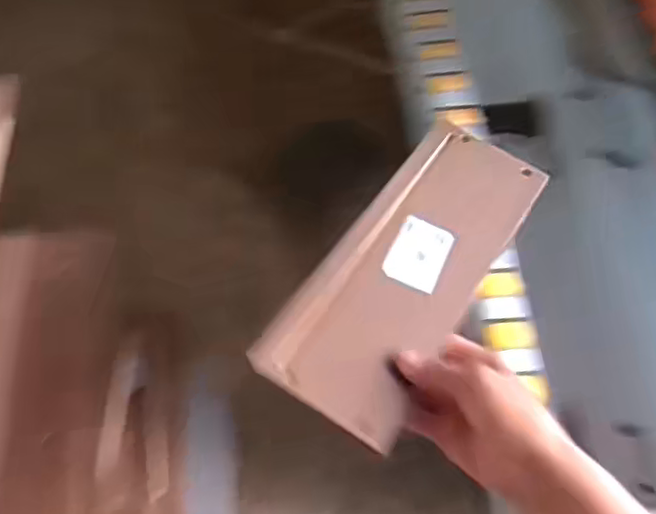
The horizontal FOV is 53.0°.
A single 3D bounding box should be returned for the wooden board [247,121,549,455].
[{"bbox_3d":[0.070,0.003,0.534,0.116,0.032,0.288,31,63,18],"label":"wooden board"}]

